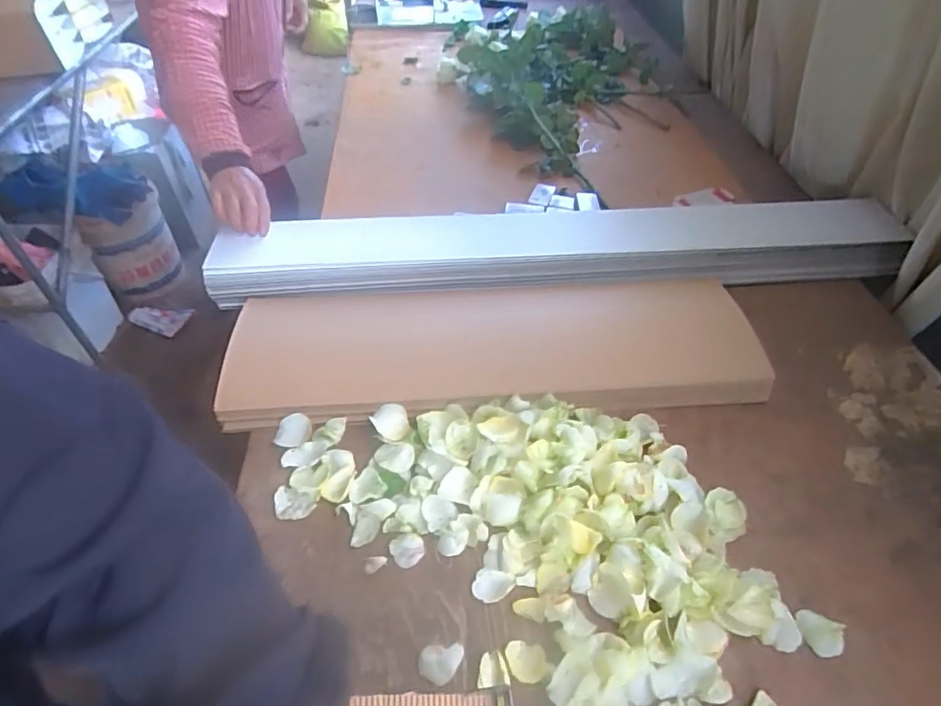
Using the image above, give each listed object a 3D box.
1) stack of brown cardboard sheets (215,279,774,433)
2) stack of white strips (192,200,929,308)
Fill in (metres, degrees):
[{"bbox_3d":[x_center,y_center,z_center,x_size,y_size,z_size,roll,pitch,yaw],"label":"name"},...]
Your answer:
[{"bbox_3d":[0.030,-0.021,0.772,0.685,0.041,0.227,-3,47,-3],"label":"stack of brown cardboard sheets"},{"bbox_3d":[0.144,-0.166,0.900,1.064,0.061,0.146,-4,47,-4],"label":"stack of white strips"}]

